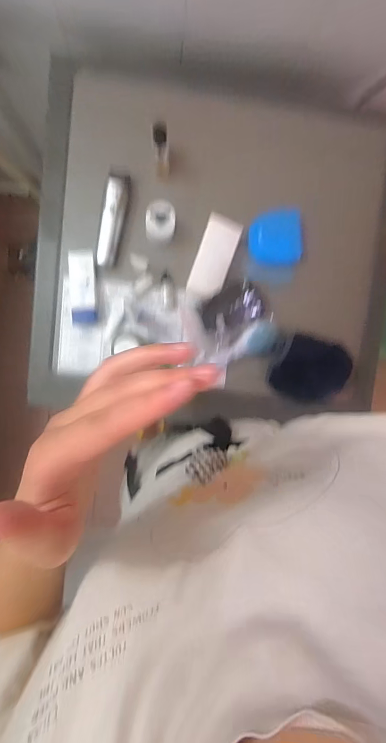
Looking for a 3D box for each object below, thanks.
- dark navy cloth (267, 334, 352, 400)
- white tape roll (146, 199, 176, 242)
[{"bbox_3d":[0.198,-0.001,0.593,0.130,0.029,0.101,16,93,-7],"label":"dark navy cloth"},{"bbox_3d":[-0.049,-0.226,0.545,0.045,0.049,0.054,6,94,-6],"label":"white tape roll"}]

